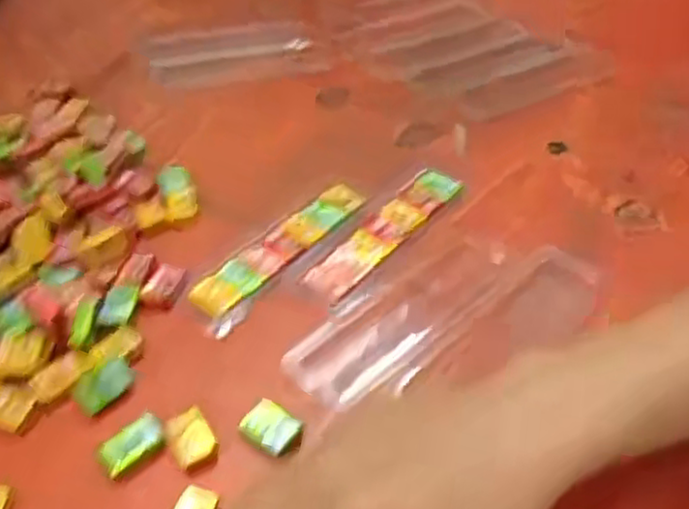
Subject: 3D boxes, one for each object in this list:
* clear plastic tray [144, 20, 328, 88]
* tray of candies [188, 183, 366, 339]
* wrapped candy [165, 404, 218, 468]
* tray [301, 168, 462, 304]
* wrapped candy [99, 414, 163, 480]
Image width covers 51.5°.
[{"bbox_3d":[-0.088,-0.160,0.566,0.133,0.011,0.088,-11,45,-7],"label":"clear plastic tray"},{"bbox_3d":[-0.038,-0.003,0.408,0.034,0.008,0.125,27,53,27],"label":"tray of candies"},{"bbox_3d":[-0.071,0.084,0.328,0.020,0.004,0.027,-25,49,-20],"label":"wrapped candy"},{"bbox_3d":[0.023,-0.016,0.417,0.026,0.009,0.116,31,55,30],"label":"tray"},{"bbox_3d":[-0.097,0.086,0.326,0.030,0.004,0.017,-32,52,-26],"label":"wrapped candy"}]

